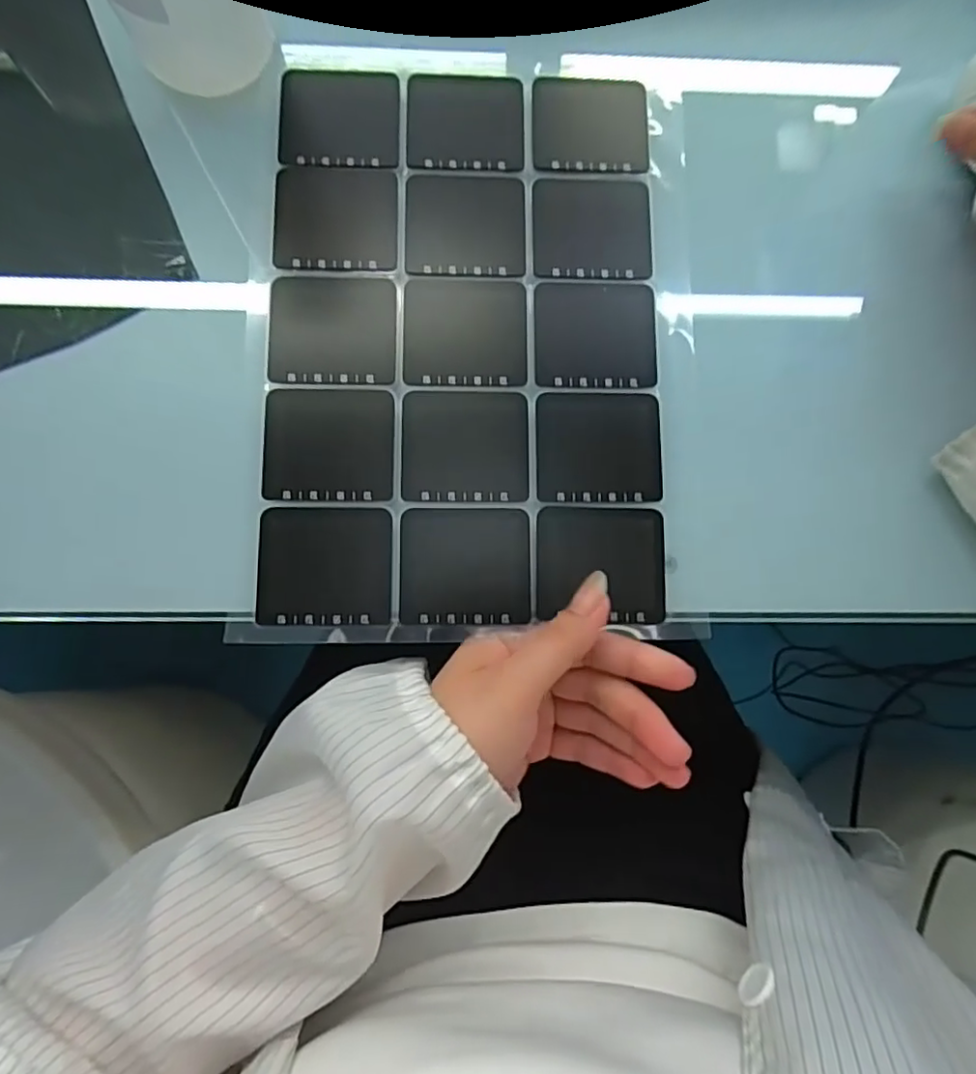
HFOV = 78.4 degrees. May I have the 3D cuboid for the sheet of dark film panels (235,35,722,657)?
[{"bbox_3d":[-0.005,-0.095,0.272,0.195,0.004,0.276,1,82,-3],"label":"sheet of dark film panels"}]

